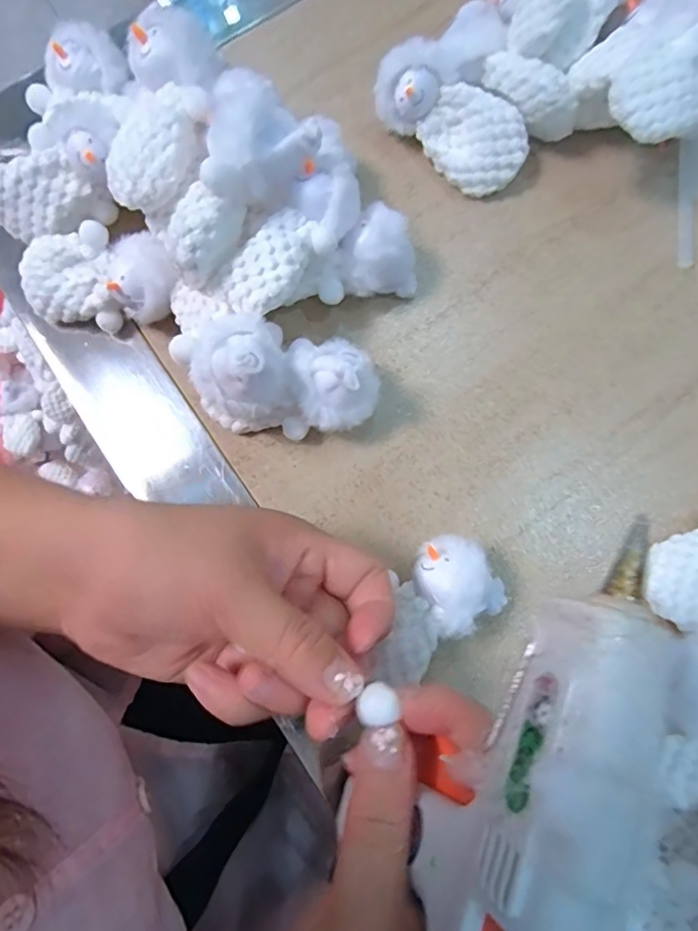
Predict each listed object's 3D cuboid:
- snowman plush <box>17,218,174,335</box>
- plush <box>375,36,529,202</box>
[{"bbox_3d":[-0.123,-0.094,0.265,0.082,0.032,0.041,11,80,2],"label":"snowman plush"},{"bbox_3d":[0.053,-0.180,0.282,0.083,0.038,0.035,33,82,6],"label":"plush"}]

